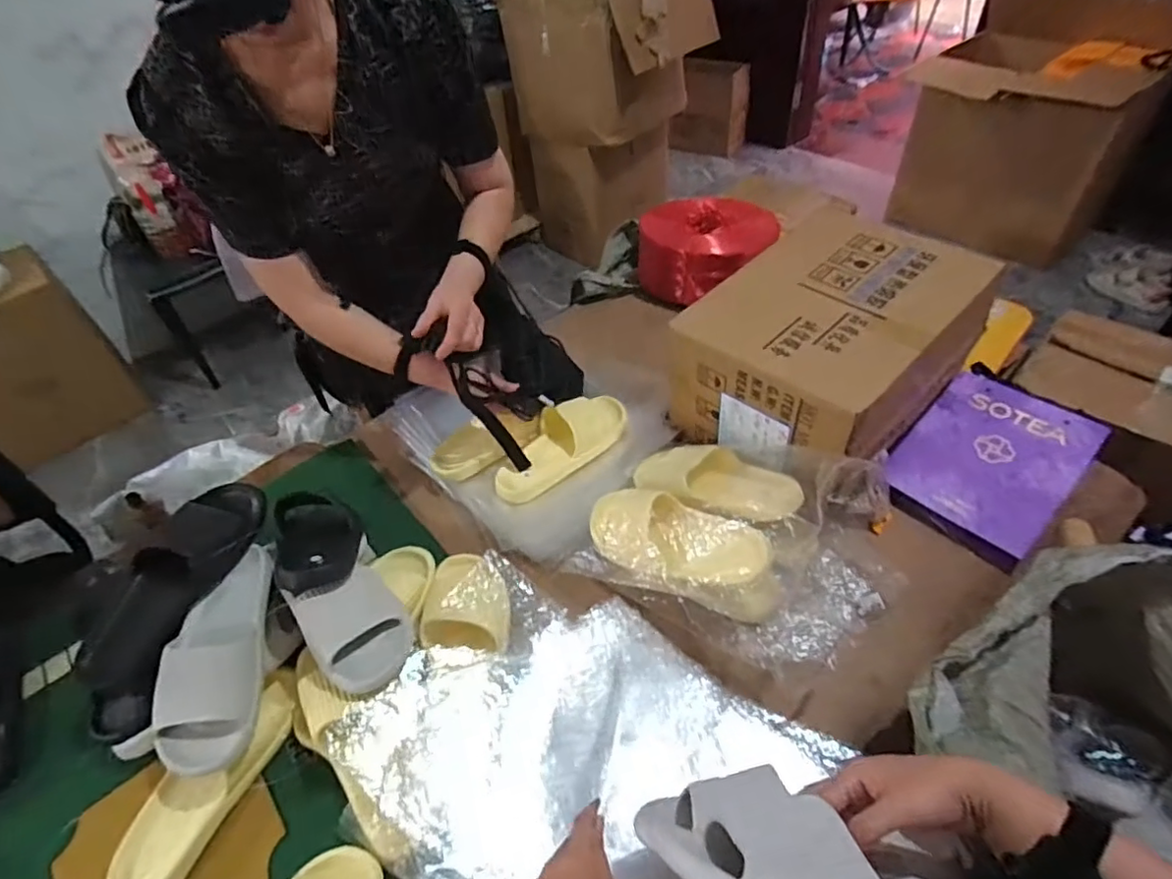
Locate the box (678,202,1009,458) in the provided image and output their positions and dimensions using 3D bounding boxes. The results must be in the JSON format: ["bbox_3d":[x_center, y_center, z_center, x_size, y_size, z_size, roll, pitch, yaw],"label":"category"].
[{"bbox_3d":[0.354,-0.137,0.874,0.380,0.185,0.288,-35,53,-24],"label":"box"}]

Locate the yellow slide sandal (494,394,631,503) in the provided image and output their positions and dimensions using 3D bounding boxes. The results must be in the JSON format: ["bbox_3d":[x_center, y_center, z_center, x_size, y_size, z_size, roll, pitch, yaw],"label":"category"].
[{"bbox_3d":[-0.038,0.004,0.942,0.242,0.075,0.110,-27,50,-19],"label":"yellow slide sandal"}]

